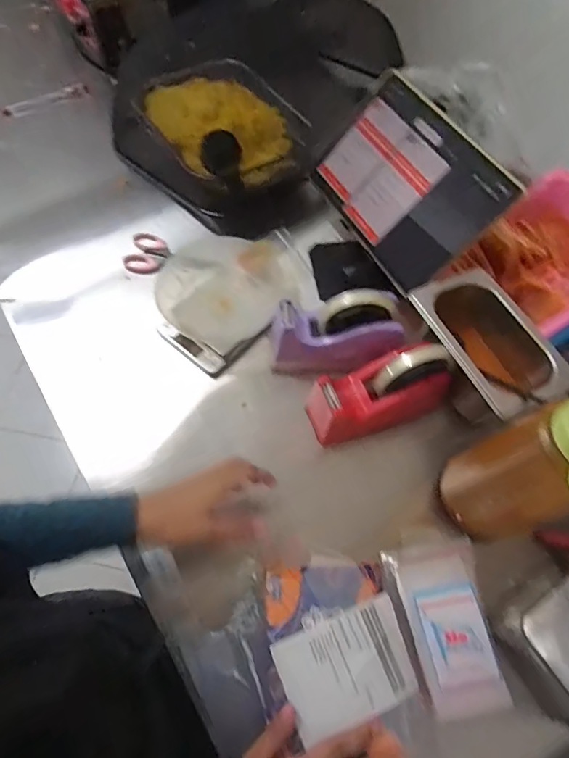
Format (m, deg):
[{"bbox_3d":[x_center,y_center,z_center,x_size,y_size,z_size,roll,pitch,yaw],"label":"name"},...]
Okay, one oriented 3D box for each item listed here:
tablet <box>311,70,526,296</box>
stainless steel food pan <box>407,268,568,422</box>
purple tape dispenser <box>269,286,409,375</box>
[{"bbox_3d":[0.147,-0.248,0.577,0.165,0.012,0.236,-43,65,25],"label":"tablet"},{"bbox_3d":[0.229,-0.031,0.546,0.114,0.088,0.179,-19,66,-13],"label":"stainless steel food pan"},{"bbox_3d":[0.061,-0.061,0.539,0.150,0.091,0.064,2,63,-3],"label":"purple tape dispenser"}]

